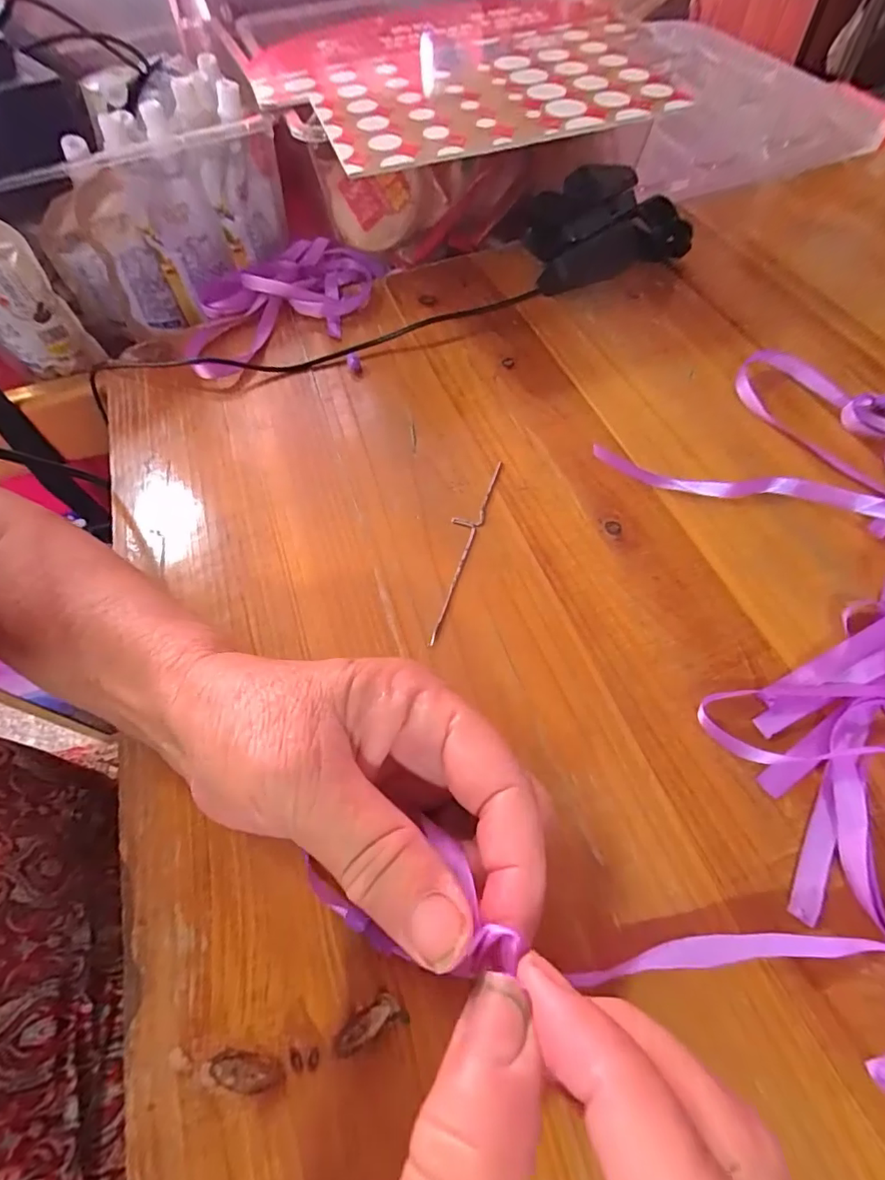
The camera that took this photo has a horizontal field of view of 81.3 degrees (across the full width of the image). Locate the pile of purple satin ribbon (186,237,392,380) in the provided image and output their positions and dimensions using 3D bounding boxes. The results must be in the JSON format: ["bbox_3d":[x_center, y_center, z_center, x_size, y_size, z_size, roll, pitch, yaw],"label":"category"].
[{"bbox_3d":[-0.118,-0.228,0.396,0.163,0.022,0.128,-23,61,-9],"label":"pile of purple satin ribbon"}]

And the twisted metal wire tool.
[{"bbox_3d":[0.009,-0.026,0.280,0.016,0.004,0.121,16,62,13],"label":"twisted metal wire tool"}]

